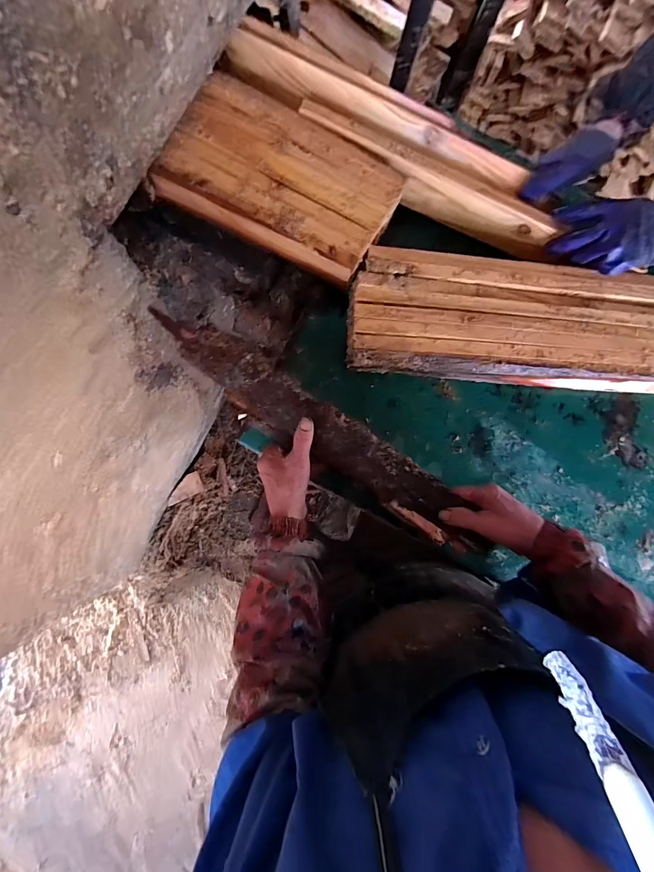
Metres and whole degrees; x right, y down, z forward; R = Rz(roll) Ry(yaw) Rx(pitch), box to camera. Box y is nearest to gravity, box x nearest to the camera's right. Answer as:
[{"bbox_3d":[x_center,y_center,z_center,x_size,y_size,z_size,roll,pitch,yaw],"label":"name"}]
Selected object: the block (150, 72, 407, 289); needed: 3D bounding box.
[{"bbox_3d":[-0.058,-0.344,0.497,0.286,0.040,0.178,26,83,-4],"label":"block"}]

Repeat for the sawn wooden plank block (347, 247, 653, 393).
[{"bbox_3d":[0.308,-0.163,0.551,0.549,0.074,0.174,5,85,-6],"label":"sawn wooden plank block"}]

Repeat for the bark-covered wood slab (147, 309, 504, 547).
[{"bbox_3d":[-0.015,-0.011,0.512,0.523,0.044,0.075,36,96,2],"label":"bark-covered wood slab"}]

